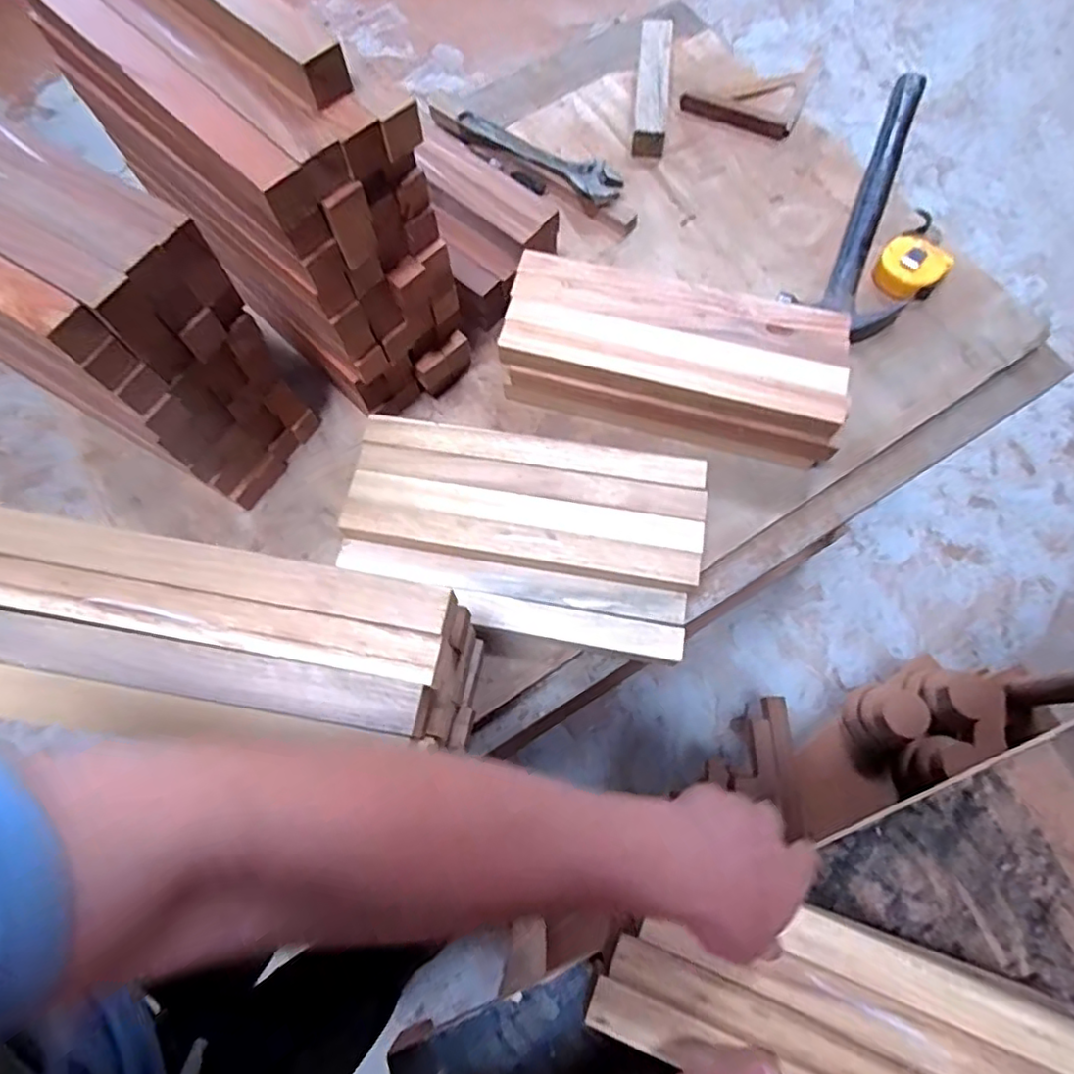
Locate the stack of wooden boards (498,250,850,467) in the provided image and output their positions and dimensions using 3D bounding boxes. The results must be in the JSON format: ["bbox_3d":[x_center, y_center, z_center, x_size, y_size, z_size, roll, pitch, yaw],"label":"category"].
[{"bbox_3d":[0.135,-0.179,0.617,0.335,0.088,0.134,16,71,6],"label":"stack of wooden boards"}]

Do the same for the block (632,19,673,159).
[{"bbox_3d":[0.149,-0.582,0.781,0.044,0.040,0.202,6,70,3],"label":"block"}]

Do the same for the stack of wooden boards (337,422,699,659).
[{"bbox_3d":[-0.016,-0.001,0.578,0.321,0.067,0.180,10,71,4],"label":"stack of wooden boards"}]

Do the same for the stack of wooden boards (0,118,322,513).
[{"bbox_3d":[-0.402,-0.197,0.528,0.324,0.257,0.130,30,73,11],"label":"stack of wooden boards"}]

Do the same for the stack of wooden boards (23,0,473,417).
[{"bbox_3d":[-0.239,-0.308,0.550,0.340,0.323,0.134,42,76,14],"label":"stack of wooden boards"}]

